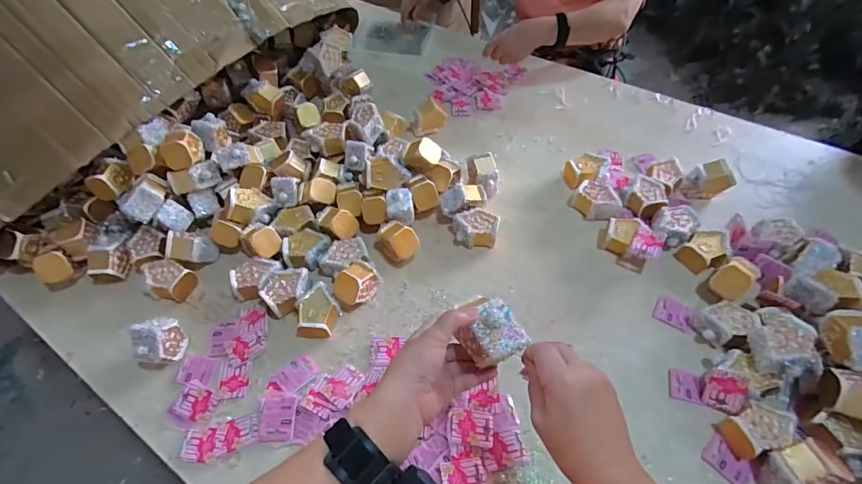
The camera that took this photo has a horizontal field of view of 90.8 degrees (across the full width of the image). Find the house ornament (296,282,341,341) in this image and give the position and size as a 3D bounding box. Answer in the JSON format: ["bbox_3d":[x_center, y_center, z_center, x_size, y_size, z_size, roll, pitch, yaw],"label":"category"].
[{"bbox_3d":[-0.185,0.112,0.695,0.068,0.038,0.086,-5,54,0],"label":"house ornament"}]

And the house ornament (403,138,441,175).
[{"bbox_3d":[-0.017,-0.167,0.825,0.071,0.060,0.042,10,55,10],"label":"house ornament"}]

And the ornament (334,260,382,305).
[{"bbox_3d":[-0.125,0.071,0.710,0.046,0.070,0.073,30,61,22],"label":"ornament"}]

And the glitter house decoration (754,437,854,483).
[{"bbox_3d":[0.467,0.286,0.527,0.081,0.077,0.060,-10,54,-4],"label":"glitter house decoration"}]

